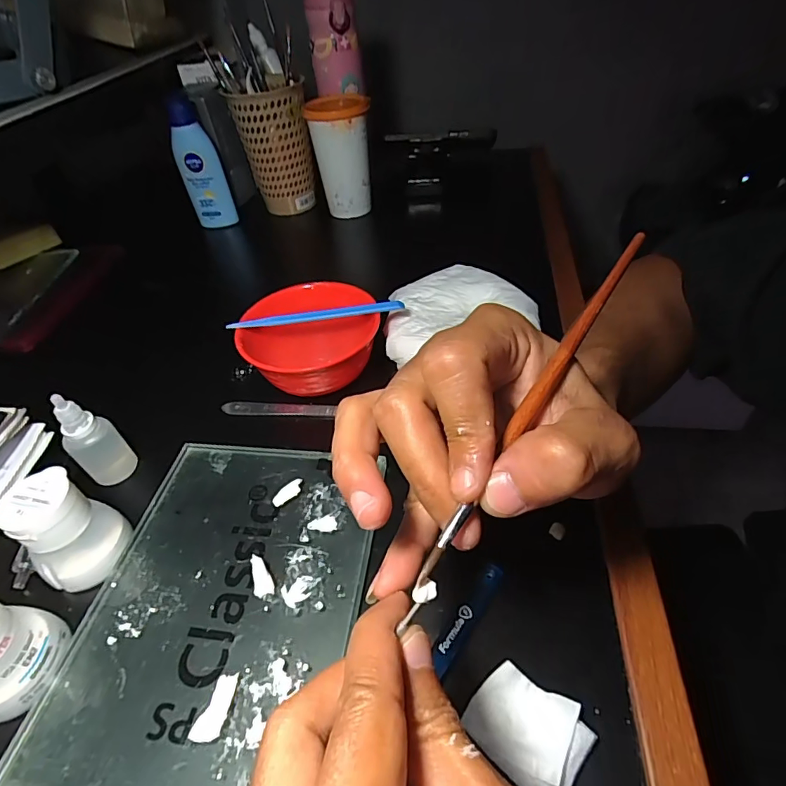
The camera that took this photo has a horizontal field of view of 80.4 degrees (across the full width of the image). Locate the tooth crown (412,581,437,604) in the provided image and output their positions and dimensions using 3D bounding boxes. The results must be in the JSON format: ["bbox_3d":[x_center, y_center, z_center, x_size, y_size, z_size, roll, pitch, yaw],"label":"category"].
[{"bbox_3d":[0.010,0.062,0.146,0.009,0.004,0.005,-26,47,-20],"label":"tooth crown"}]

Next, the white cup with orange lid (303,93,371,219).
[{"bbox_3d":[-0.064,-0.295,0.586,0.067,0.126,0.073,-3,44,3],"label":"white cup with orange lid"}]

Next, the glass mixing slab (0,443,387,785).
[{"bbox_3d":[-0.094,0.111,0.262,0.149,0.010,0.199,3,44,9],"label":"glass mixing slab"}]

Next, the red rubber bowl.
[{"bbox_3d":[-0.066,-0.041,0.379,0.112,0.053,0.101,-36,51,-28],"label":"red rubber bowl"}]

